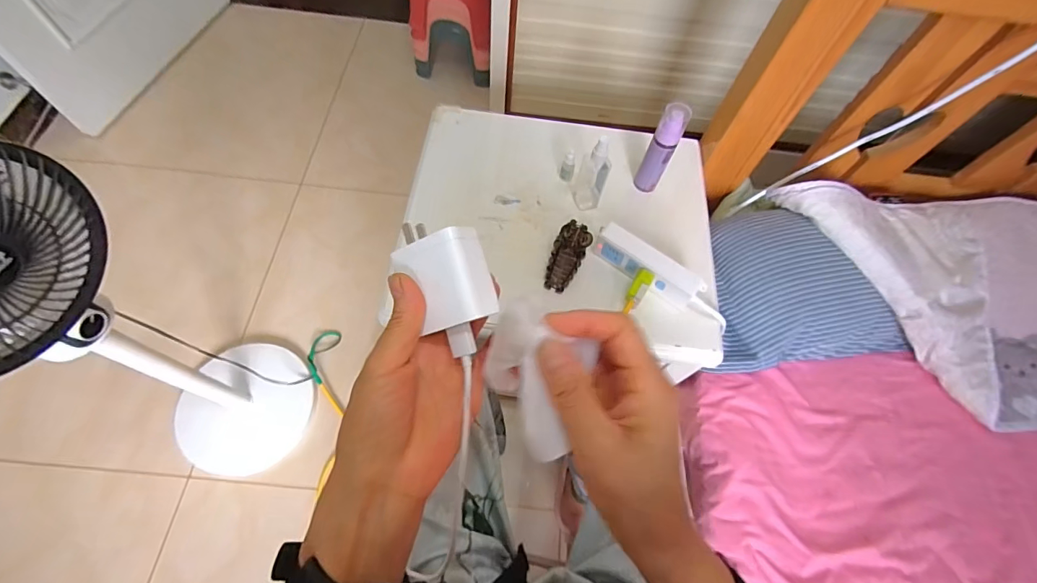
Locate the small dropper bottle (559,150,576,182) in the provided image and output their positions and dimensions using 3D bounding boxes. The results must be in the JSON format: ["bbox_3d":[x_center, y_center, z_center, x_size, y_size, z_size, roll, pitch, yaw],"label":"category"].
[{"bbox_3d":[0.078,-0.198,0.699,0.020,0.055,0.015,16,64,4],"label":"small dropper bottle"}]

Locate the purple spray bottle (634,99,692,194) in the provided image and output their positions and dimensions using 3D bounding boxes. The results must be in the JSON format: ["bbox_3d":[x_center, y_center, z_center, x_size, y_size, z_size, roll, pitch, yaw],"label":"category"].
[{"bbox_3d":[0.211,-0.207,0.662,0.038,0.150,0.029,23,65,8],"label":"purple spray bottle"}]

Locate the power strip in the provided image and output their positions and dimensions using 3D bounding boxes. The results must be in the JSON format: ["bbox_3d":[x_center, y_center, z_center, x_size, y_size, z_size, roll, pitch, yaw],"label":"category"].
[{"bbox_3d":[0.179,-0.036,0.629,0.158,0.058,0.034,38,67,14],"label":"power strip"}]

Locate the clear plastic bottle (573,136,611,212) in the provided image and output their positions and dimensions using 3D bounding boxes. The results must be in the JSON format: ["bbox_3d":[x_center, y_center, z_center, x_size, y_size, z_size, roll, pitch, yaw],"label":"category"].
[{"bbox_3d":[0.109,-0.178,0.648,0.045,0.124,0.050,15,64,4],"label":"clear plastic bottle"}]

